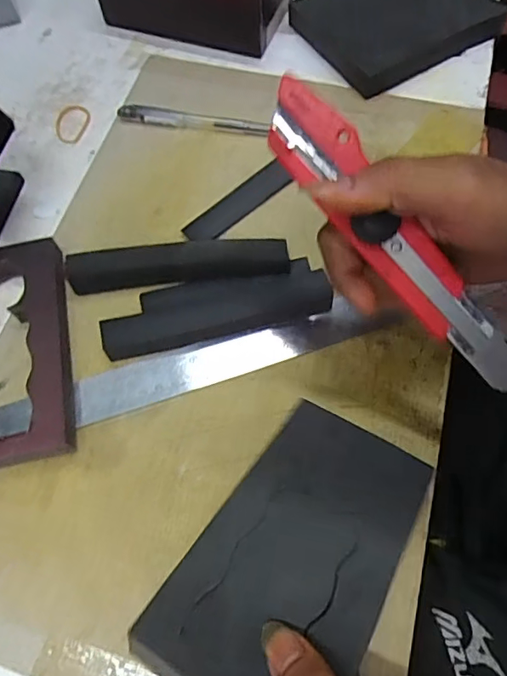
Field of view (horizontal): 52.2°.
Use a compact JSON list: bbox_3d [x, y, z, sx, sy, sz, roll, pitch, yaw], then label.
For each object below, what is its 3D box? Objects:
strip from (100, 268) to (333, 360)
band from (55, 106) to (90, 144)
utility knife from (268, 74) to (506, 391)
[{"bbox_3d":[-0.022,-0.015,0.336,0.149,0.014,0.028,-14,65,-5],"label":"strip"},{"bbox_3d":[-0.151,-0.177,0.429,0.029,0.004,0.041,7,65,6],"label":"band"},{"bbox_3d":[0.067,-0.043,0.241,0.031,0.020,0.178,-39,92,15],"label":"utility knife"}]

